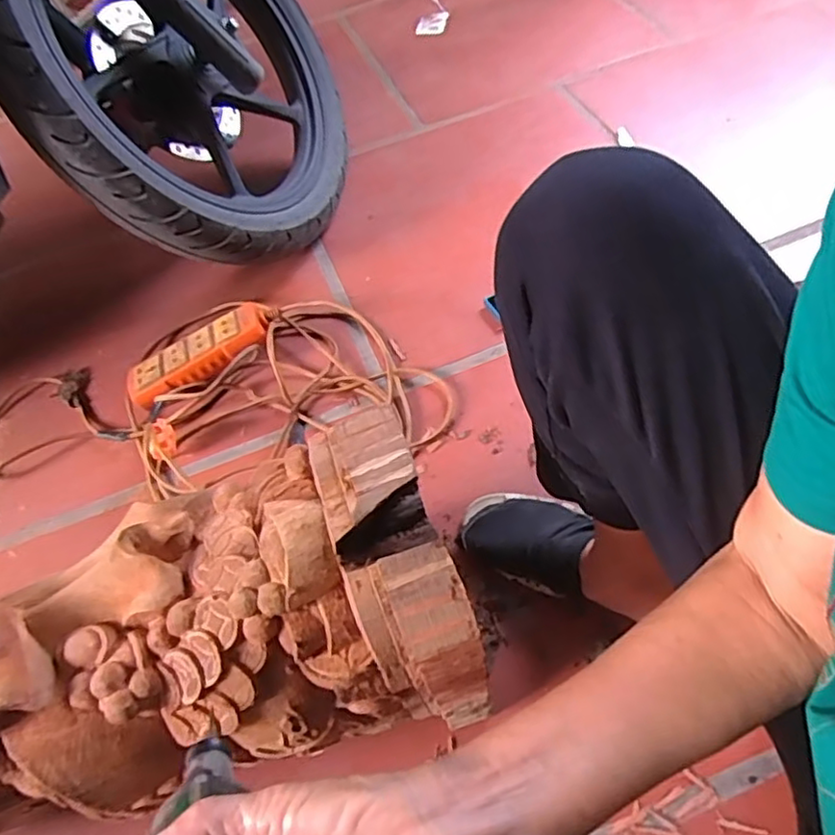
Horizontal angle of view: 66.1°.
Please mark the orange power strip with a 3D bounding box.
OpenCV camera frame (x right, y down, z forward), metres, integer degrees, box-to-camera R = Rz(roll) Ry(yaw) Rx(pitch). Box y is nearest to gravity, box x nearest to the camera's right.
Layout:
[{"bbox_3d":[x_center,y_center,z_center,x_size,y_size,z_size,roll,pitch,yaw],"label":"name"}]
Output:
[{"bbox_3d":[-0.283,-0.079,0.820,0.200,0.033,0.059,-28,57,6],"label":"orange power strip"}]

